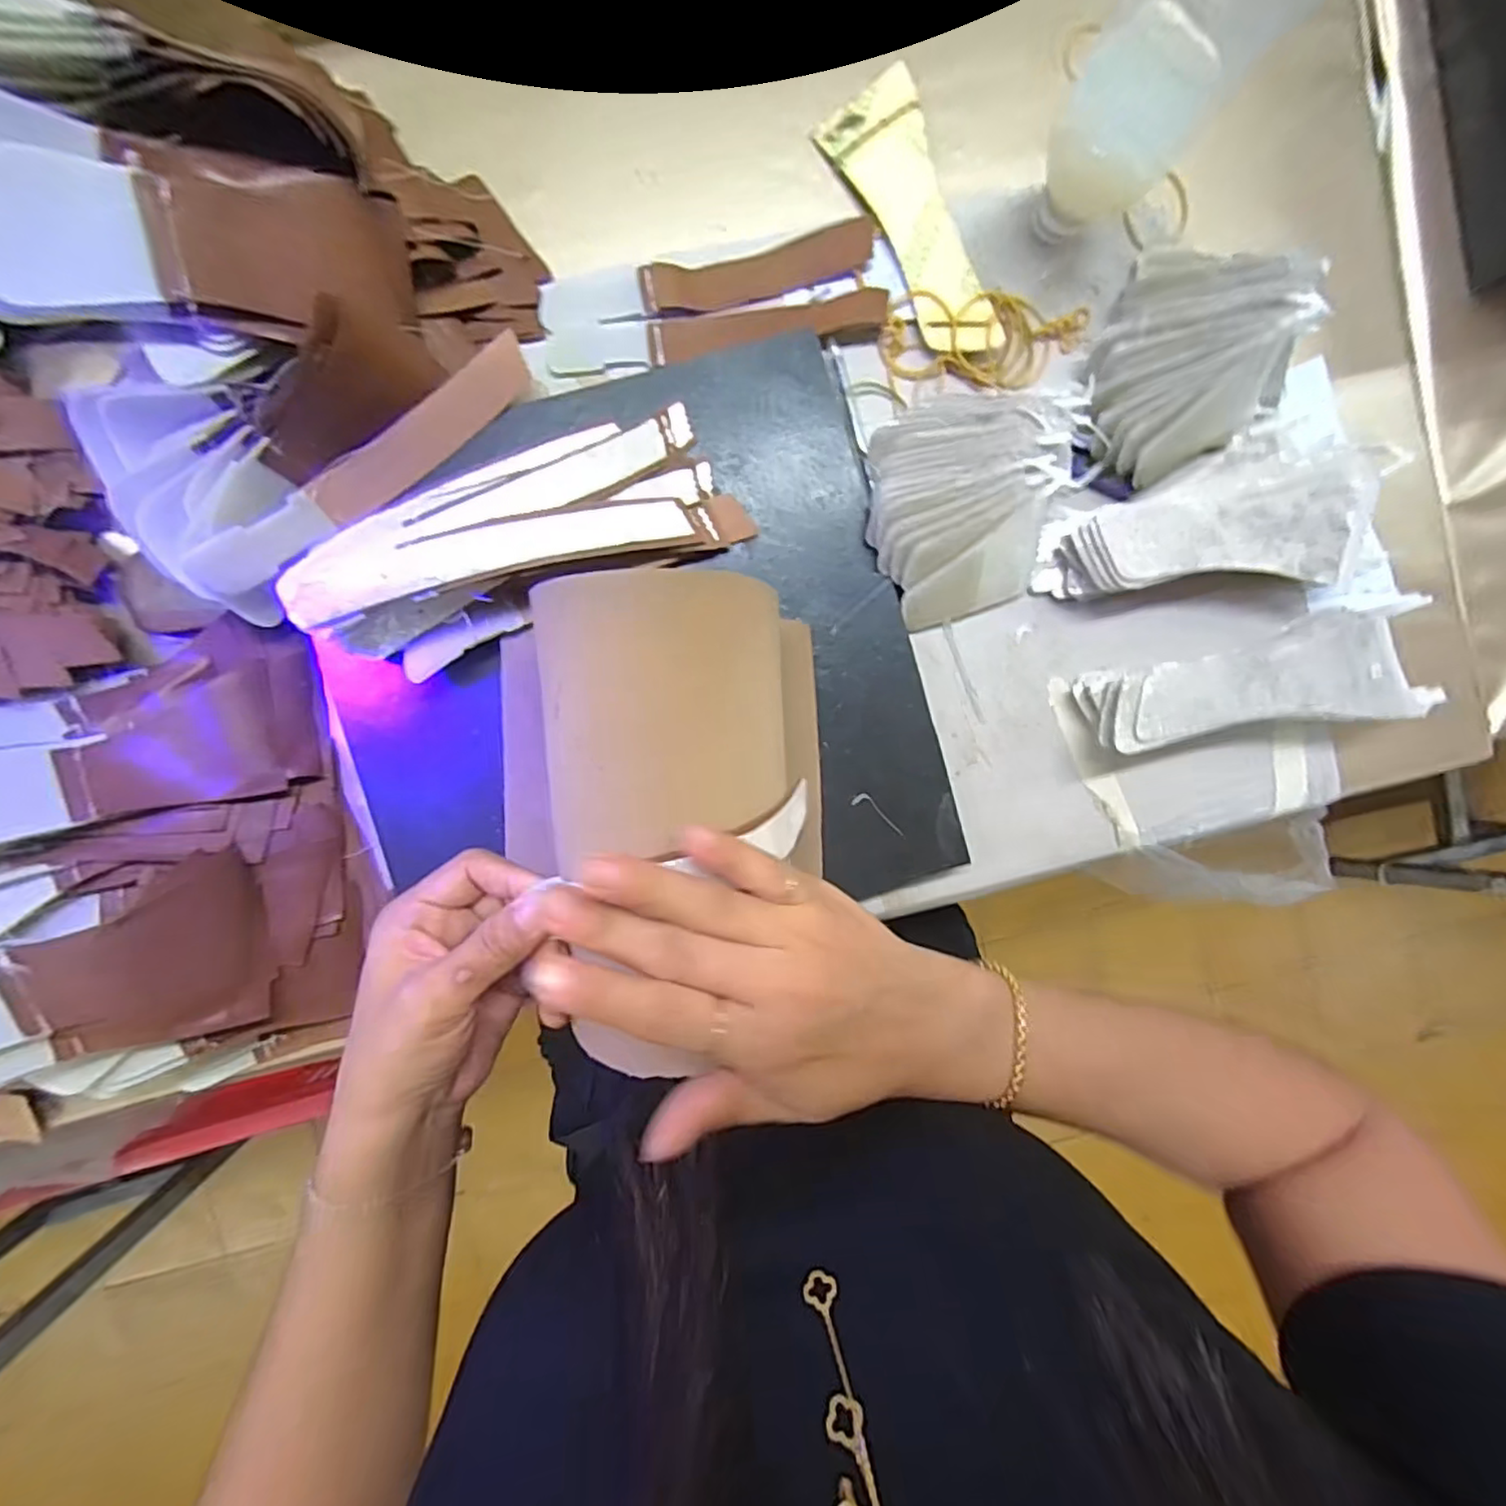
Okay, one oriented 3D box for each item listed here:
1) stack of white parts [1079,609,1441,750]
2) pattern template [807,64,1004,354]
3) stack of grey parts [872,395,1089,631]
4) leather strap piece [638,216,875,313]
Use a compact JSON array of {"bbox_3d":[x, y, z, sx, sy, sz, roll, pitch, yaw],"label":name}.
[{"bbox_3d":[0.283,-0.042,0.372,0.184,0.048,0.061,-8,94,-4],"label":"stack of white parts"},{"bbox_3d":[0.095,-0.295,0.360,0.054,0.010,0.152,-30,95,-2],"label":"pattern template"},{"bbox_3d":[0.119,-0.133,0.353,0.119,0.040,0.120,-2,94,-4],"label":"stack of grey parts"},{"bbox_3d":[0.004,-0.269,0.360,0.132,0.008,0.028,-15,95,-3],"label":"leather strap piece"}]

